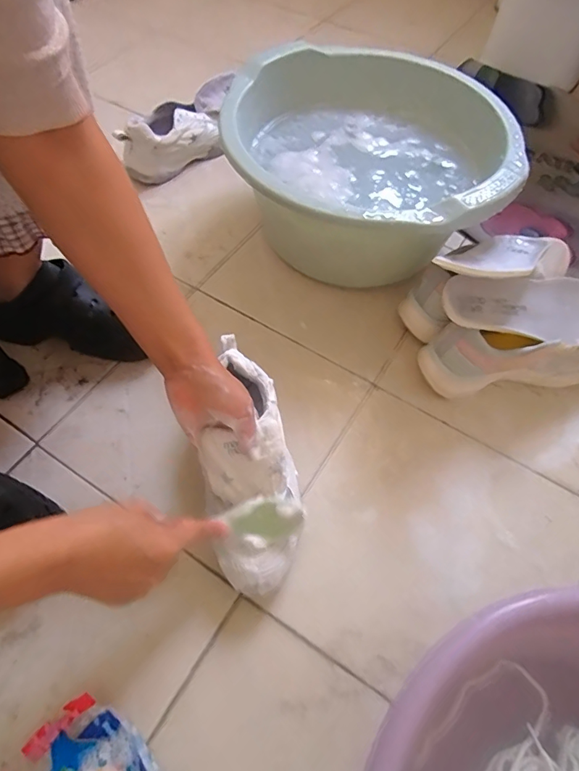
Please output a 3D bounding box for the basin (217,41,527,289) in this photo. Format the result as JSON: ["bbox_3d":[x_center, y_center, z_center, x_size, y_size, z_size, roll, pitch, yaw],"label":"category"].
[{"bbox_3d":[0.113,-0.294,0.656,0.385,0.182,0.385,1,60,-2],"label":"basin"}]

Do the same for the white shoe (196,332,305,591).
[{"bbox_3d":[-0.040,0.072,0.457,0.093,0.081,0.258,-3,75,-3],"label":"white shoe"}]

